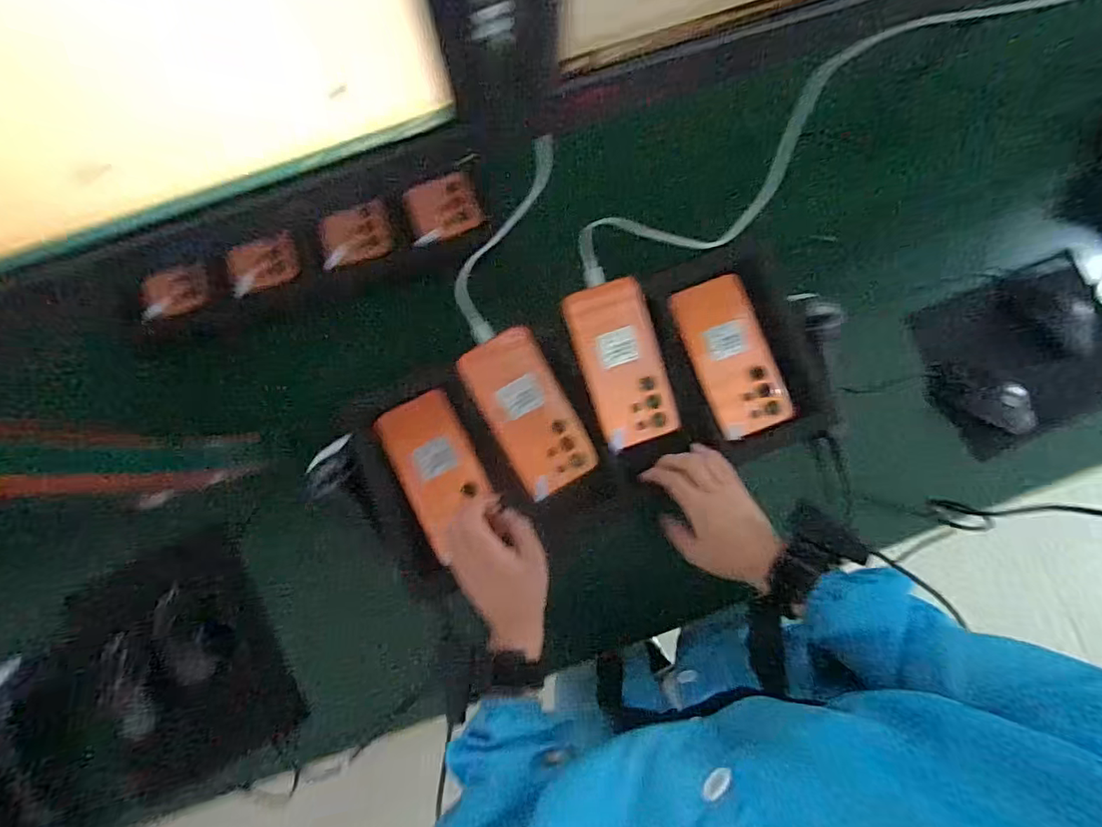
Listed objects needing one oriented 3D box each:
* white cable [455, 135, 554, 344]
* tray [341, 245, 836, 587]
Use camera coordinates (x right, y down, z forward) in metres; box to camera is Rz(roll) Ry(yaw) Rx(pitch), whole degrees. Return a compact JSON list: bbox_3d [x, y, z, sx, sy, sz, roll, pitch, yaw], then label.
[{"bbox_3d":[-0.052,-0.169,0.512,0.052,0.009,0.202,17,105,-14],"label":"white cable"},{"bbox_3d":[0.054,-0.009,0.555,0.458,0.039,0.236,-18,84,-2],"label":"tray"}]

